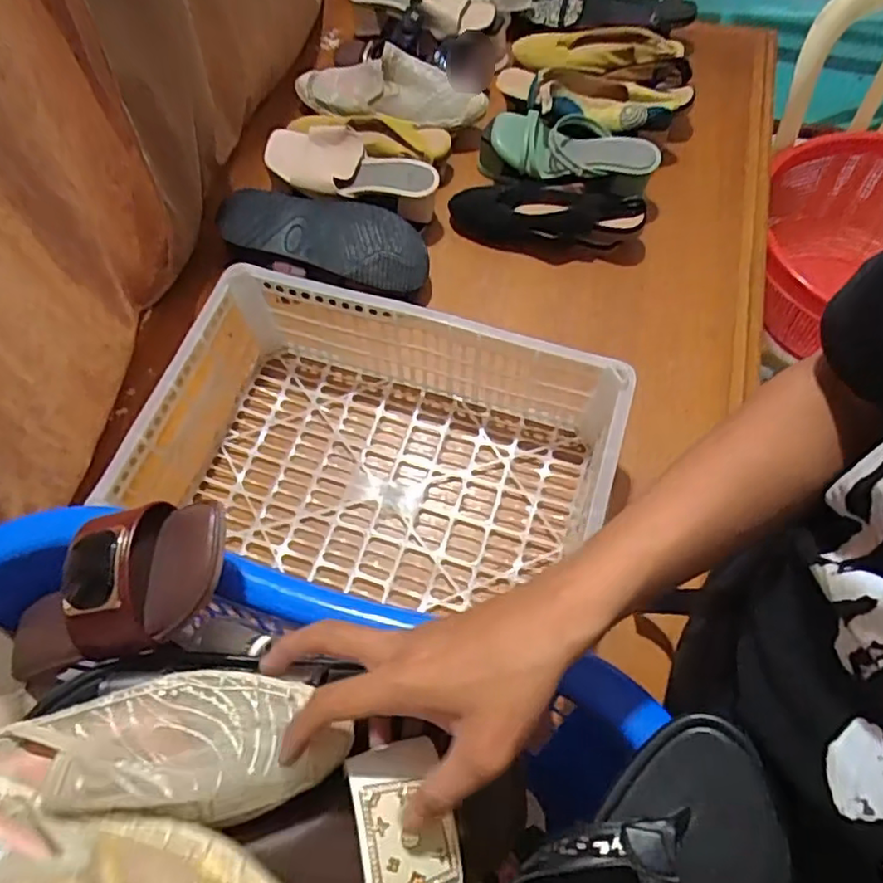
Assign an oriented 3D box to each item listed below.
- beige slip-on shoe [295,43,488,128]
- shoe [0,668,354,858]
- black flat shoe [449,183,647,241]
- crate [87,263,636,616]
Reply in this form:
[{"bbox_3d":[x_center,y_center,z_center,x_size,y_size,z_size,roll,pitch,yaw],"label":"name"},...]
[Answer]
[{"bbox_3d":[-0.080,-0.510,0.913,0.283,0.082,0.073,18,66,10],"label":"beige slip-on shoe"},{"bbox_3d":[-0.175,0.176,0.346,0.241,0.059,0.083,-8,64,-10],"label":"shoe"},{"bbox_3d":[0.137,-0.304,0.852,0.252,0.059,0.082,10,65,6],"label":"black flat shoe"},{"bbox_3d":[-0.066,0.021,0.658,0.444,0.145,0.293,16,66,9],"label":"crate"}]

